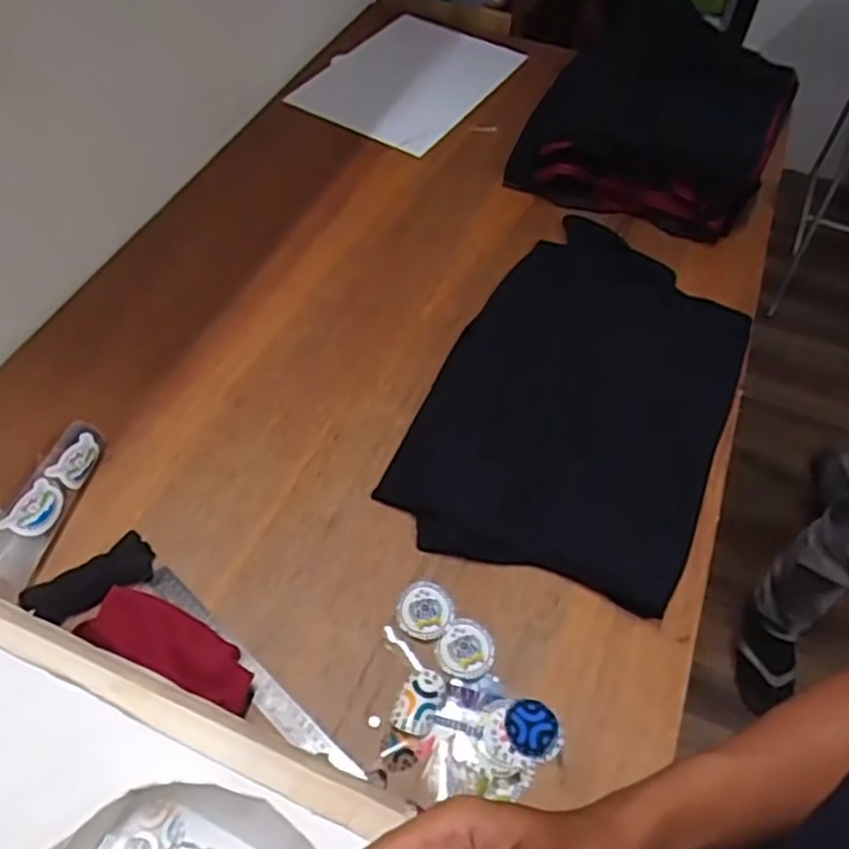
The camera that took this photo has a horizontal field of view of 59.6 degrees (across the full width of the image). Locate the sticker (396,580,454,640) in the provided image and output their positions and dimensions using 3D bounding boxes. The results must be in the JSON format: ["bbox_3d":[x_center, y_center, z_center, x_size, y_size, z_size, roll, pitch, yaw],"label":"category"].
[{"bbox_3d":[0.001,0.194,0.776,0.057,0.006,0.061,1,54,-2],"label":"sticker"}]

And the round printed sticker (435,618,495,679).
[{"bbox_3d":[0.043,0.228,0.756,0.056,0.004,0.060,1,53,-2],"label":"round printed sticker"}]

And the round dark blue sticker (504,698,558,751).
[{"bbox_3d":[0.104,0.290,0.718,0.050,0.004,0.046,1,54,-2],"label":"round dark blue sticker"}]

